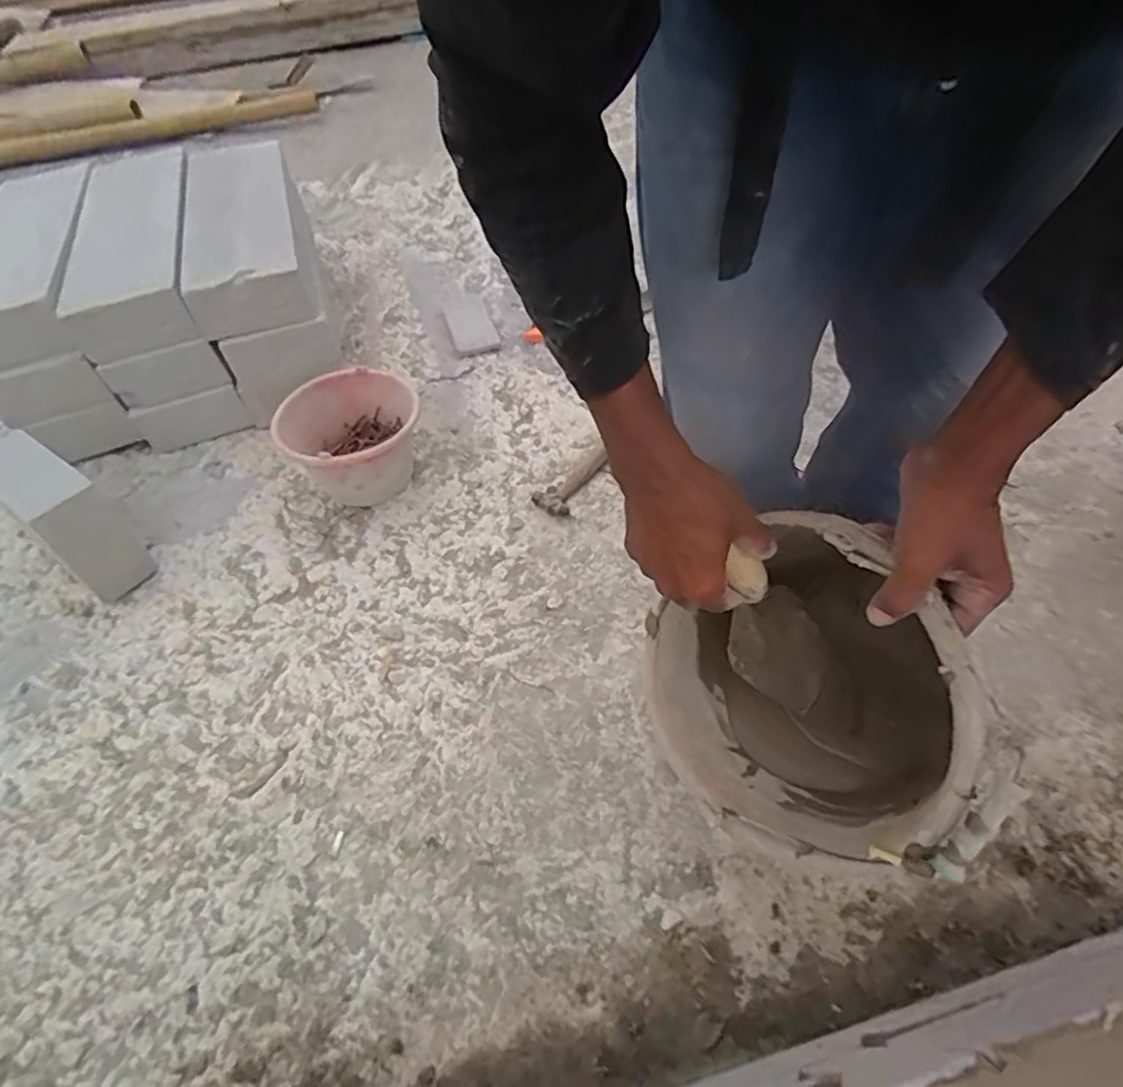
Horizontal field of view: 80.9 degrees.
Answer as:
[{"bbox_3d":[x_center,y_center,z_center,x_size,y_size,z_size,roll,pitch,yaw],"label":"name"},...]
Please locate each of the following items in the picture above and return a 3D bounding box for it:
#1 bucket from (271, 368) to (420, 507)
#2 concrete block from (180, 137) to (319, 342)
[{"bbox_3d":[-0.392,-0.187,1.222,0.237,0.167,0.235,-2,52,3],"label":"bucket"},{"bbox_3d":[-0.682,-0.697,1.414,0.234,0.103,0.715,-17,53,-9],"label":"concrete block"}]

